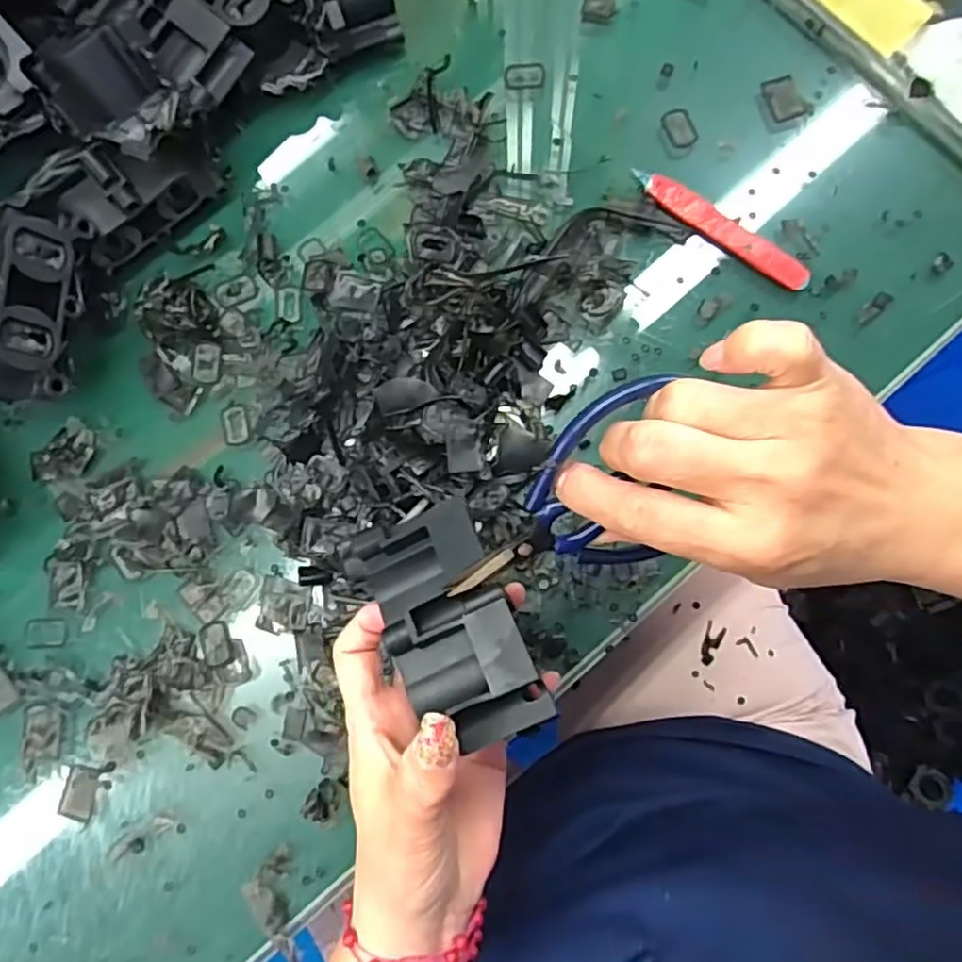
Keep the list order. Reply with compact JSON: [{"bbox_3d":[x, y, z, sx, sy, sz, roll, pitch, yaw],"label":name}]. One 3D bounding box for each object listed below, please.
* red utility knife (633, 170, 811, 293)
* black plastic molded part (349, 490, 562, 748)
[{"bbox_3d":[0.138,-0.145,0.400,0.115,0.012,0.016,40,85,7],"label":"red utility knife"},{"bbox_3d":[-0.012,0.055,0.270,0.051,0.025,0.092,-34,60,15],"label":"black plastic molded part"}]

